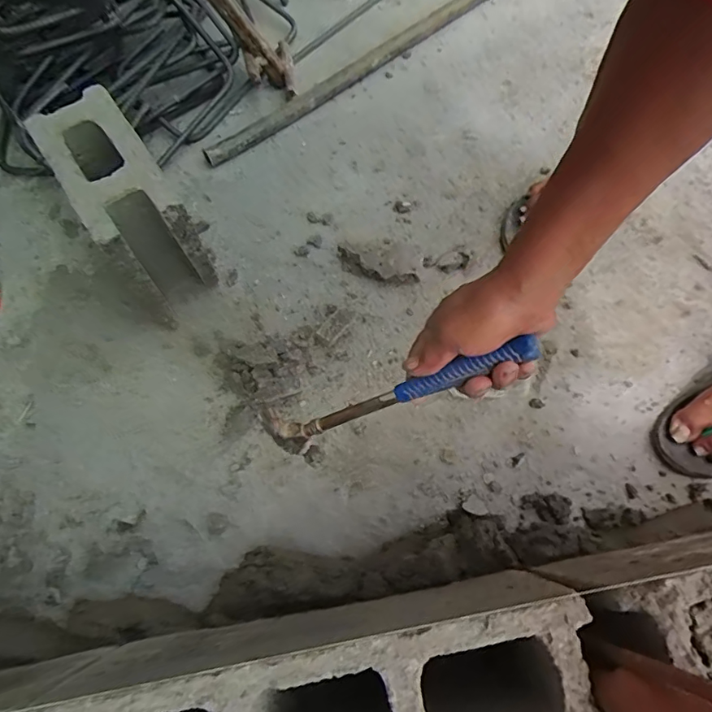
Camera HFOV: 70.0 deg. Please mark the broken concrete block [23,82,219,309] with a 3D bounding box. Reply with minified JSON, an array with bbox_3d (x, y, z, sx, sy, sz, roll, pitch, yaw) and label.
[{"bbox_3d":[-0.268,-0.170,0.628,0.097,0.211,0.189,-34,74,-13],"label":"broken concrete block"}]

